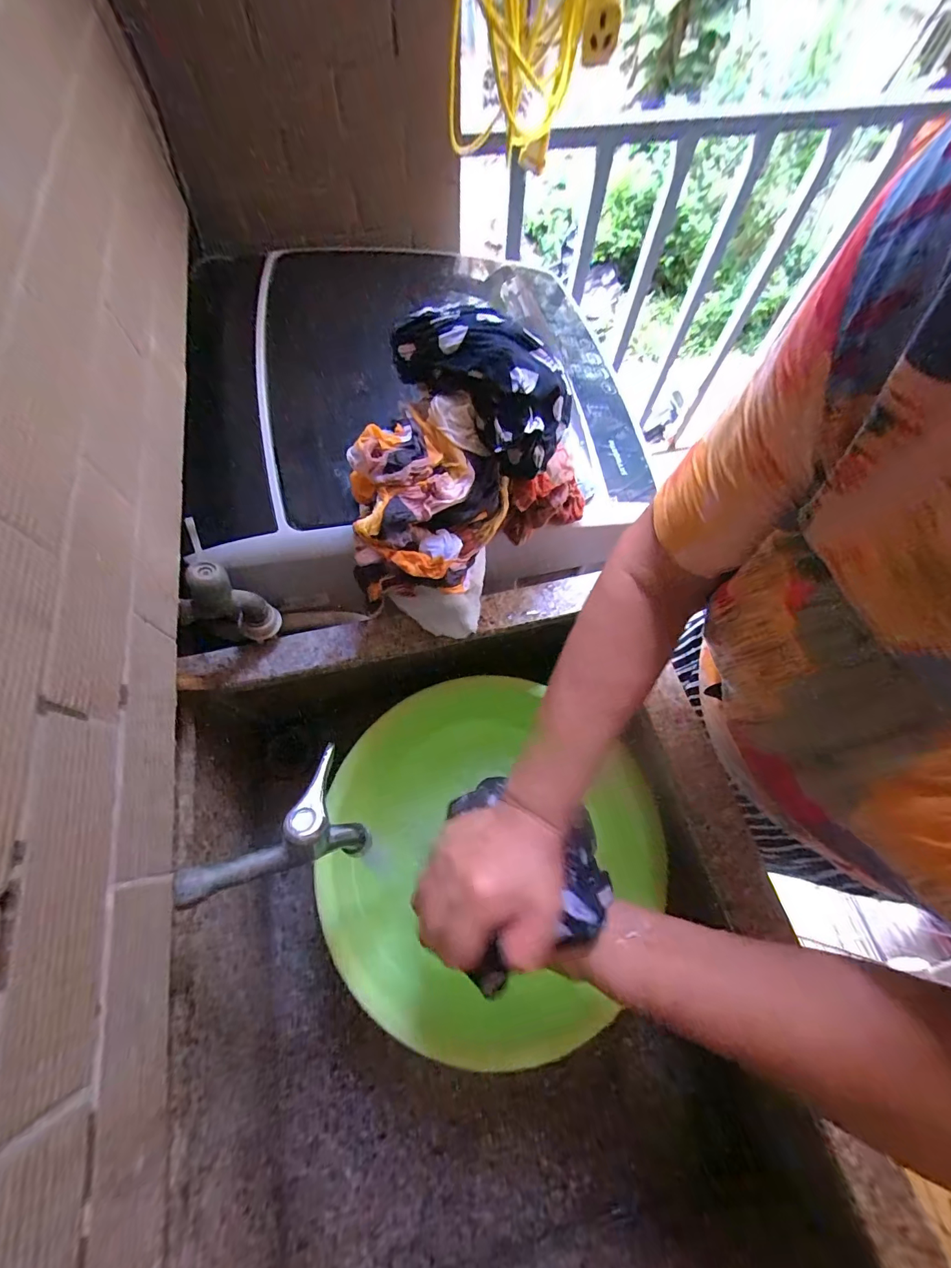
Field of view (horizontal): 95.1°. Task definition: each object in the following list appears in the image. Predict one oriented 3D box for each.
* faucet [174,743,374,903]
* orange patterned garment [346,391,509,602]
[{"bbox_3d":[-0.141,0.134,0.304,0.107,0.073,0.069,-15,69,-8],"label":"faucet"},{"bbox_3d":[-0.035,-0.102,0.334,0.116,0.081,0.126,2,68,-1],"label":"orange patterned garment"}]

